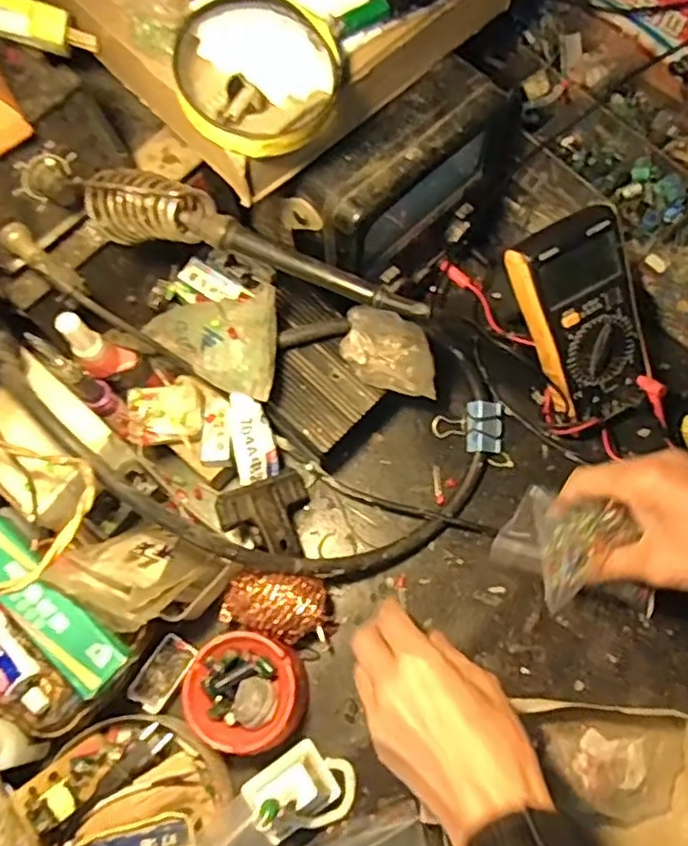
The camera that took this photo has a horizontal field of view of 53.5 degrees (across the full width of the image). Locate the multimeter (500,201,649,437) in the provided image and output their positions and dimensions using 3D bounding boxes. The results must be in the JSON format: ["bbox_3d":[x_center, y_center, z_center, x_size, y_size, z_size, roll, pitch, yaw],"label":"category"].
[{"bbox_3d":[0.188,-0.078,0.530,0.082,0.027,0.160,-30,115,-3],"label":"multimeter"}]

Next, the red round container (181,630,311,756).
[{"bbox_3d":[-0.070,0.196,0.498,0.087,0.036,0.084,10,73,4],"label":"red round container"}]

